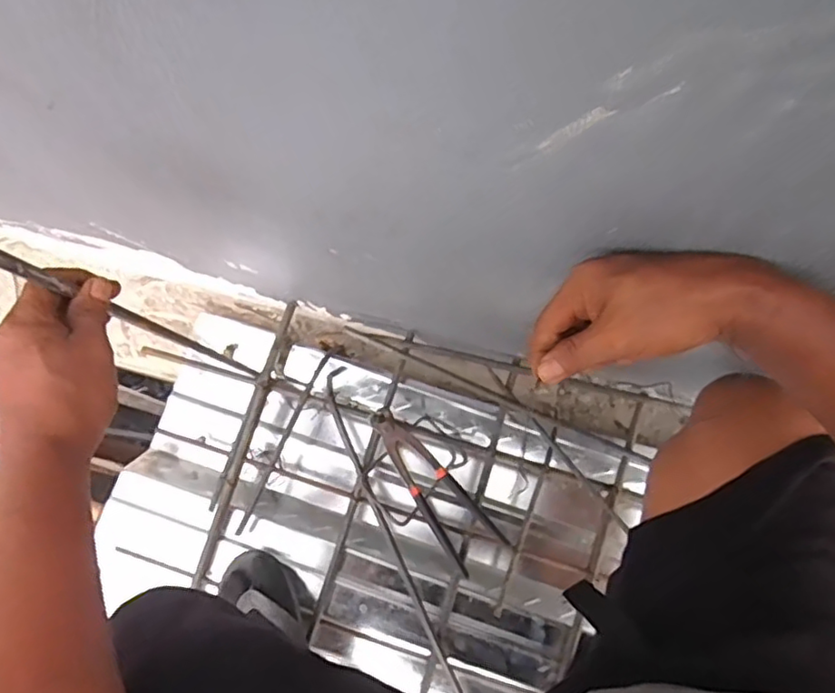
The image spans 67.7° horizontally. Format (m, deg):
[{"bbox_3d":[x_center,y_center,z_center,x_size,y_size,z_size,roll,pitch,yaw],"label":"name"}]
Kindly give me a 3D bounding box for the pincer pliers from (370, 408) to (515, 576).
[{"bbox_3d":[0.015,0.167,0.746,0.064,0.028,0.214,-38,80,-6],"label":"pincer pliers"}]

